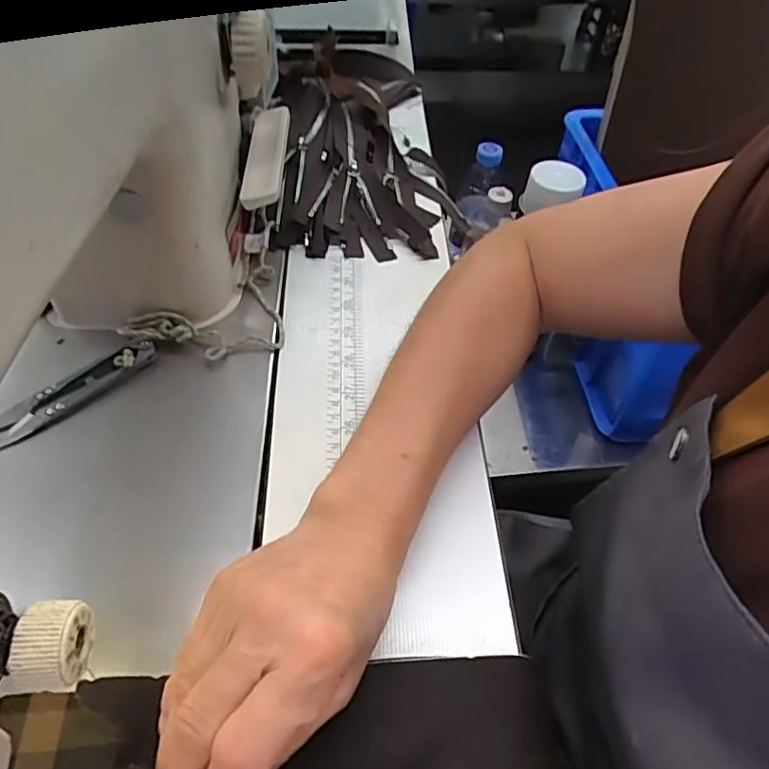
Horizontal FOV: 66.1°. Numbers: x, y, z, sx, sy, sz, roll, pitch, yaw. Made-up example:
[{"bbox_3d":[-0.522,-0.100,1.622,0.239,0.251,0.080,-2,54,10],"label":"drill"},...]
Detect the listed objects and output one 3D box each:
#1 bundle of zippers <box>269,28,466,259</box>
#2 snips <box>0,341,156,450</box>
[{"bbox_3d":[-0.018,-0.234,0.517,0.154,0.062,0.325,-1,50,-6],"label":"bundle of zippers"},{"bbox_3d":[-0.177,0.003,0.333,0.100,0.009,0.023,-34,60,-30],"label":"snips"}]

